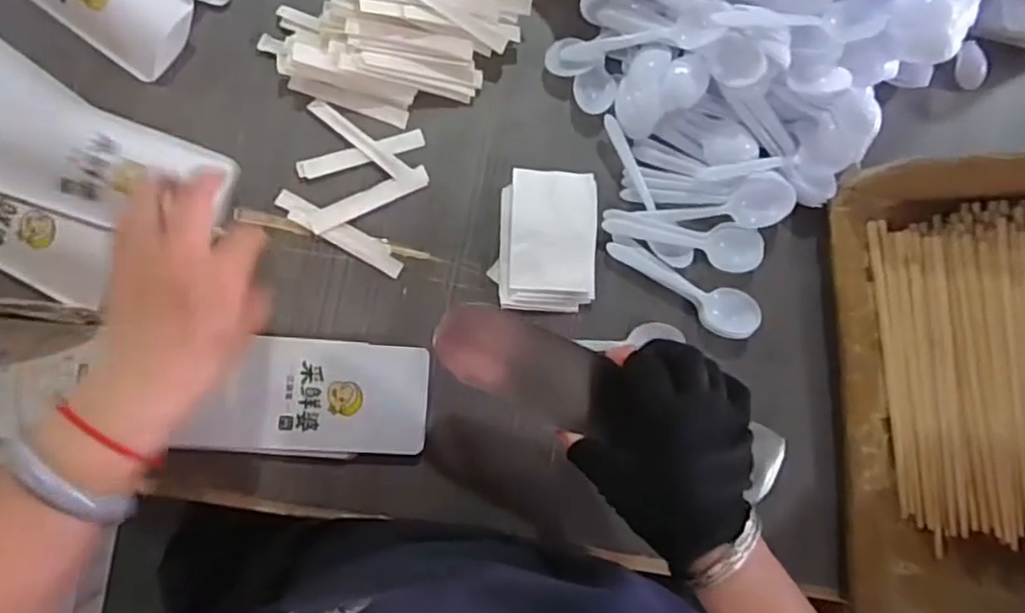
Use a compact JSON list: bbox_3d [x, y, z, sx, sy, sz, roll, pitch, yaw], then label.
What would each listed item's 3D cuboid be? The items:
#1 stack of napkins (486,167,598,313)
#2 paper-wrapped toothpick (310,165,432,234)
[{"bbox_3d":[0.027,-0.050,0.521,0.076,0.021,0.105,3,87,-8],"label":"stack of napkins"},{"bbox_3d":[-0.109,-0.082,0.513,0.094,0.004,0.018,-27,91,-9],"label":"paper-wrapped toothpick"}]

